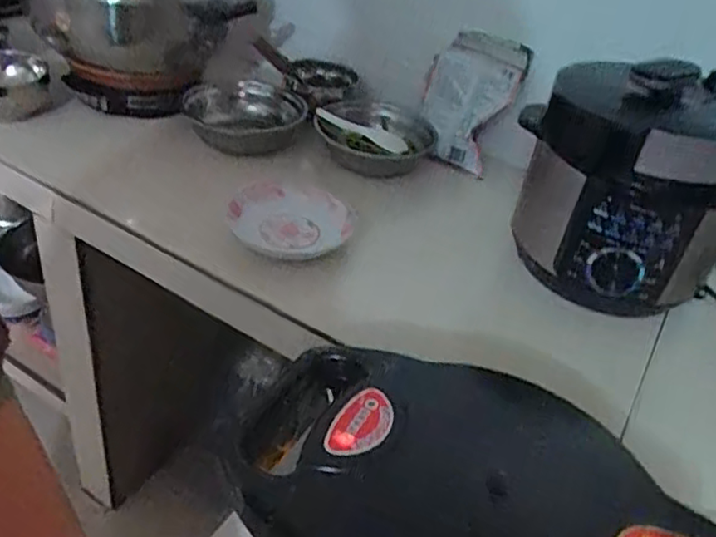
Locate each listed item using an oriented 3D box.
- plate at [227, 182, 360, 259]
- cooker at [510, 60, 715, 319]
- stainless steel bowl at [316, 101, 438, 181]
[{"bbox_3d":[-0.094,-0.069,0.934,0.171,0.035,0.157,6,37,-5],"label":"plate"},{"bbox_3d":[0.354,-0.116,0.847,0.250,0.265,0.245,3,42,-2],"label":"cooker"},{"bbox_3d":[0.027,-0.217,1.107,0.198,0.064,0.170,18,38,10],"label":"stainless steel bowl"}]

